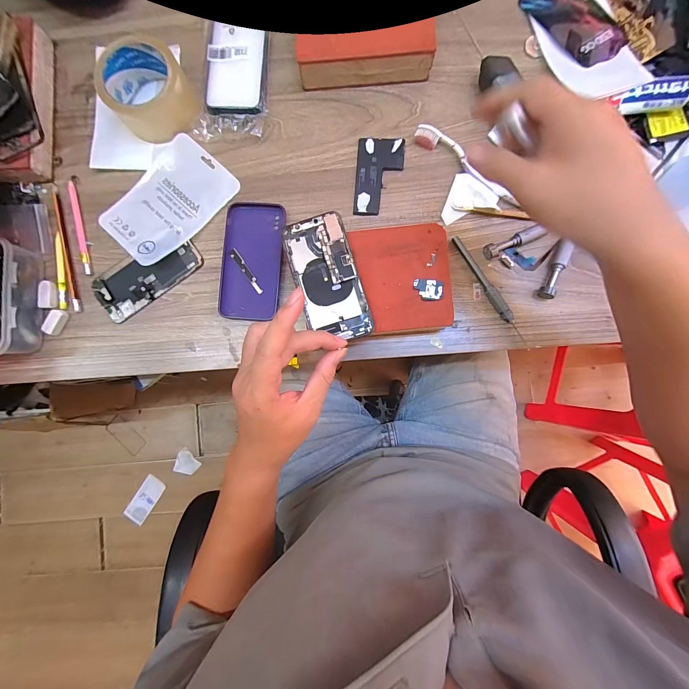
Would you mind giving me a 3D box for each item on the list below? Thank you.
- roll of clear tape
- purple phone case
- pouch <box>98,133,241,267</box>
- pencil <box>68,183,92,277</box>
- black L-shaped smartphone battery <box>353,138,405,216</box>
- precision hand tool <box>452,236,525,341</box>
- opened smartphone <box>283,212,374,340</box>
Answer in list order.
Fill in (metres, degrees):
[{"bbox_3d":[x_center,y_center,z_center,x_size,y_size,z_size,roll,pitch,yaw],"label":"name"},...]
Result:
[{"bbox_3d":[-0.239,-0.313,0.377,0.090,0.050,0.099,0,88,3],"label":"roll of clear tape"},{"bbox_3d":[-0.113,-0.104,0.384,0.072,0.010,0.146,3,88,3],"label":"purple phone case"},{"bbox_3d":[-0.222,-0.181,0.390,0.159,0.018,0.107,-45,86,1],"label":"pouch"},{"bbox_3d":[-0.341,-0.149,0.399,0.011,0.004,0.123,-13,87,3],"label":"pencil"},{"bbox_3d":[0.043,-0.208,0.385,0.057,0.006,0.096,4,88,3],"label":"black L-shaped smartphone battery"},{"bbox_3d":[0.169,-0.068,0.368,0.012,0.013,0.140,-31,87,2],"label":"precision hand tool"},{"bbox_3d":[-0.018,-0.072,0.340,0.068,0.007,0.137,-17,87,3],"label":"opened smartphone"}]

